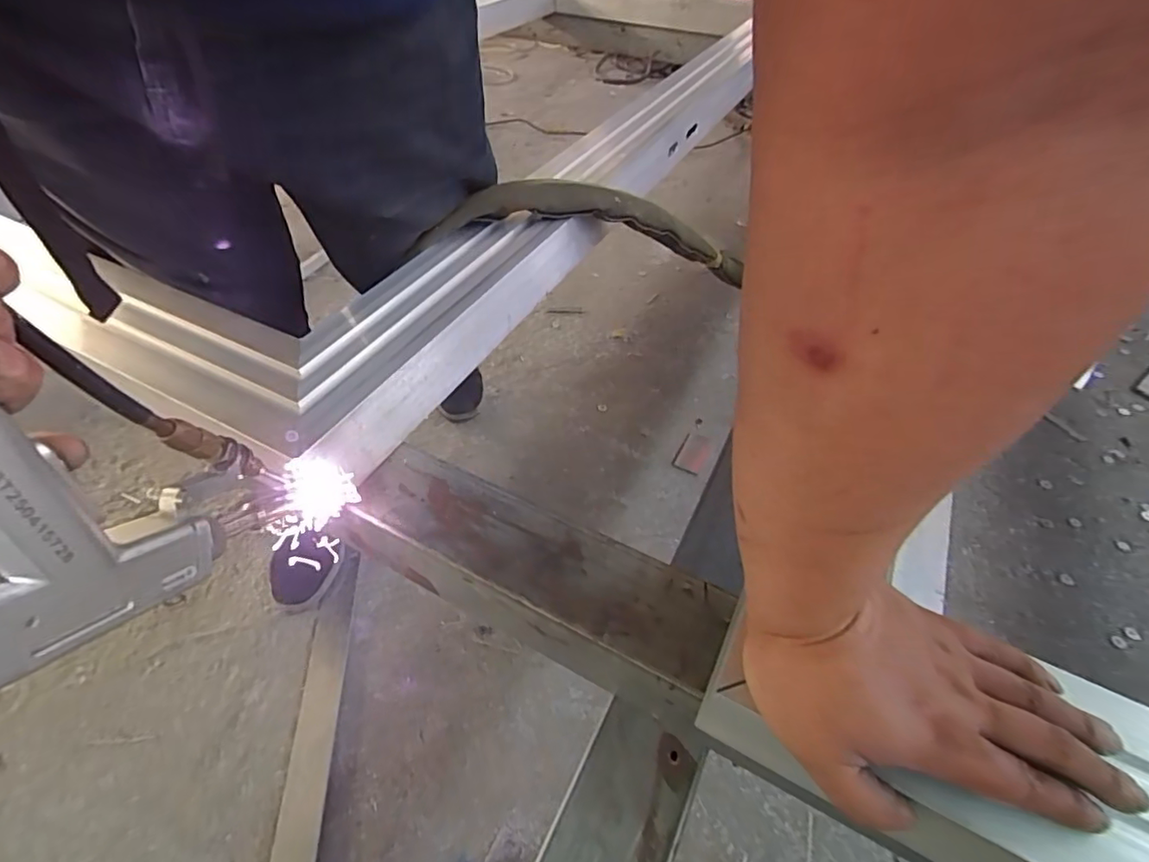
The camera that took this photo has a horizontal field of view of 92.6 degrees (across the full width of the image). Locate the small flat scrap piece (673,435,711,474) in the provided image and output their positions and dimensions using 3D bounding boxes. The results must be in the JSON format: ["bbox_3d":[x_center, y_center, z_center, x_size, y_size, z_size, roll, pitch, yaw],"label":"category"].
[{"bbox_3d":[0.224,0.042,1.038,0.052,0.007,0.094,18,51,28],"label":"small flat scrap piece"}]

